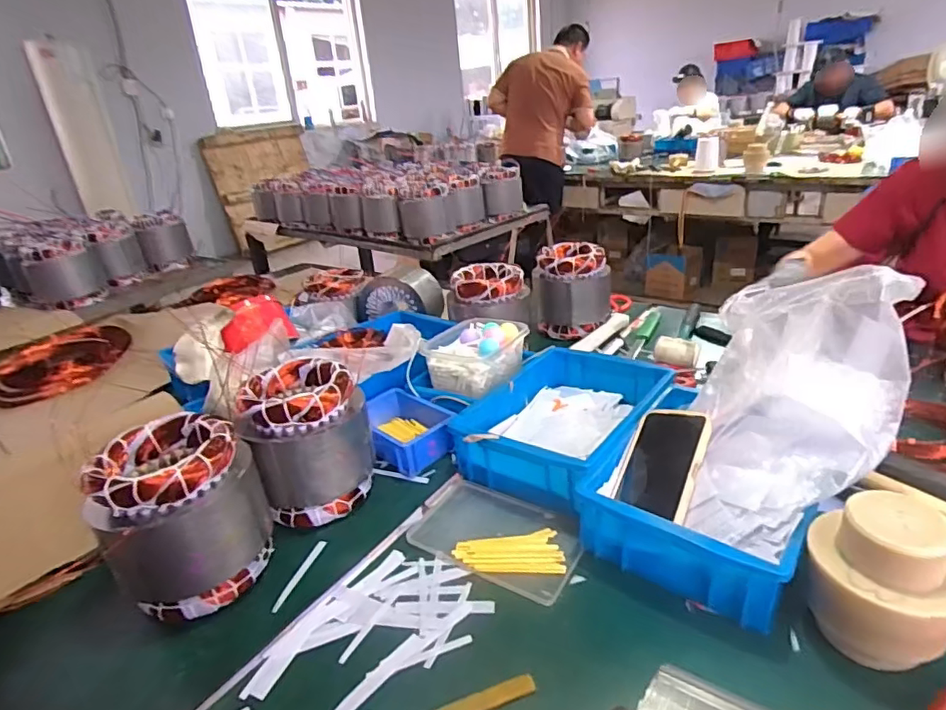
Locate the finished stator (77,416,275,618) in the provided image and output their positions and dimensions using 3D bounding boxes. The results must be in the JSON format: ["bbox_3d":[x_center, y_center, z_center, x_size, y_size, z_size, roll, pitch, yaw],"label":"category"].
[{"bbox_3d":[-0.296,0.164,0.577,0.146,0.166,0.132,-22,31,-30],"label":"finished stator"}]

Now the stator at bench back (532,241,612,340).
[{"bbox_3d":[0.202,-0.130,1.128,0.152,0.163,0.124,1,26,14],"label":"stator at bench back"}]

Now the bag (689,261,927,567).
[{"bbox_3d":[0.301,0.037,0.546,0.183,0.206,0.224,16,33,39],"label":"bag"}]

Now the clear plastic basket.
[{"bbox_3d":[0.001,-0.007,0.859,0.129,0.061,0.163,8,28,26],"label":"clear plastic basket"}]

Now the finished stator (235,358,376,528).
[{"bbox_3d":[-0.200,0.105,0.692,0.136,0.171,0.126,-14,28,-17],"label":"finished stator"}]

